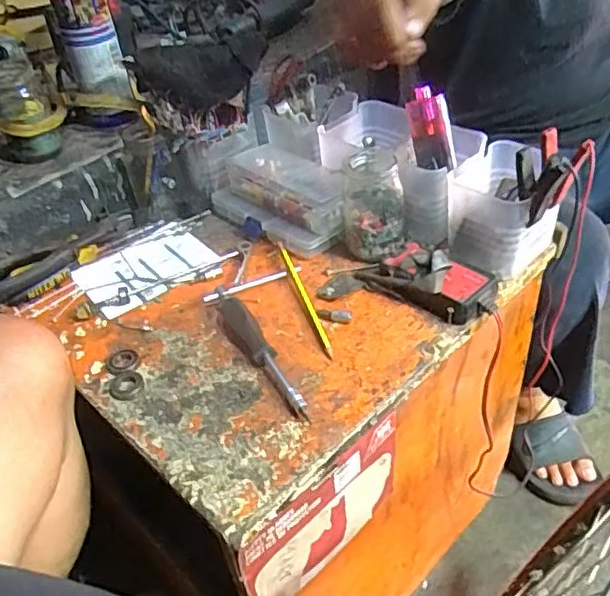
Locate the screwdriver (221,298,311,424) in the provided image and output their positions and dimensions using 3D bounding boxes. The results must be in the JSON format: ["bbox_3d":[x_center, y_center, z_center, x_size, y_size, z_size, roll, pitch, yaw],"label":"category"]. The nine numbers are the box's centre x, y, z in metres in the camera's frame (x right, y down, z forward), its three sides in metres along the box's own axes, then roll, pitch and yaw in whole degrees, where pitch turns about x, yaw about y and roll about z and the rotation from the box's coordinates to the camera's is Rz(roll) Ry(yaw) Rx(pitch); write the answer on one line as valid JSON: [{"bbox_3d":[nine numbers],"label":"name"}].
[{"bbox_3d":[-0.041,0.049,0.579,0.026,0.021,0.171,-22,44,-17],"label":"screwdriver"}]

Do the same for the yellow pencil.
[{"bbox_3d":[-0.001,-0.004,0.634,0.008,0.007,0.174,-15,43,-9],"label":"yellow pencil"}]

